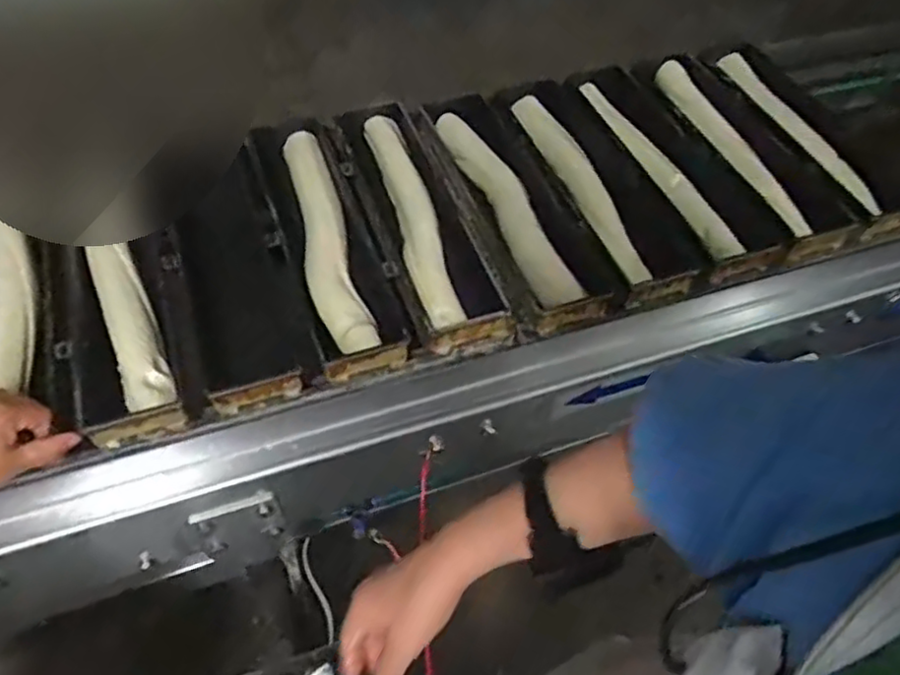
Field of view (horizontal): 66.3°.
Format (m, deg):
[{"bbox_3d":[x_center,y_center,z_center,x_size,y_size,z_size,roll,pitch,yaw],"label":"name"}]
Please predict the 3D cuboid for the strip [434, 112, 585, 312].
[{"bbox_3d":[0.073,-0.166,0.866,0.058,0.035,0.346,-18,56,-13],"label":"strip"}]

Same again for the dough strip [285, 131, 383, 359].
[{"bbox_3d":[-0.149,-0.123,0.808,0.056,0.023,0.353,-13,55,-11],"label":"dough strip"}]

